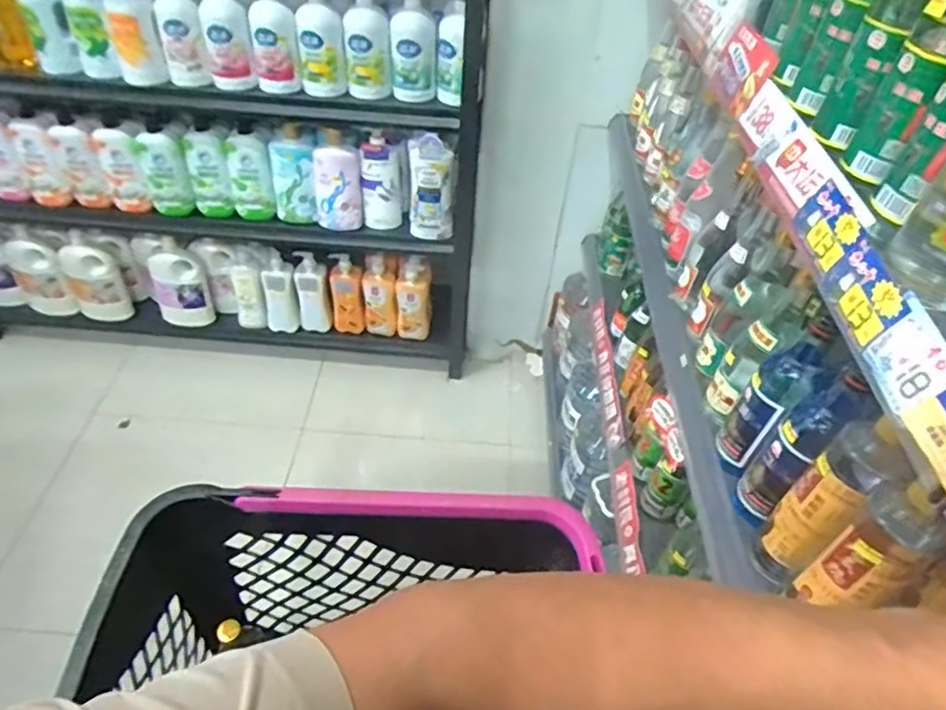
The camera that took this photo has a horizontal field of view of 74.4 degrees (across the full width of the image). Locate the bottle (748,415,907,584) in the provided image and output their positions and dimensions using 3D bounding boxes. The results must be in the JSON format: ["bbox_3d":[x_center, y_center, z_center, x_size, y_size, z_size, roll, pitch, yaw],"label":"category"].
[{"bbox_3d":[0.329,0.149,0.599,0.053,0.221,0.055,-33,57,-31],"label":"bottle"}]

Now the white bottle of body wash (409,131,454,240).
[{"bbox_3d":[-0.101,-0.397,1.498,0.099,0.295,0.080,3,46,-2],"label":"white bottle of body wash"}]

